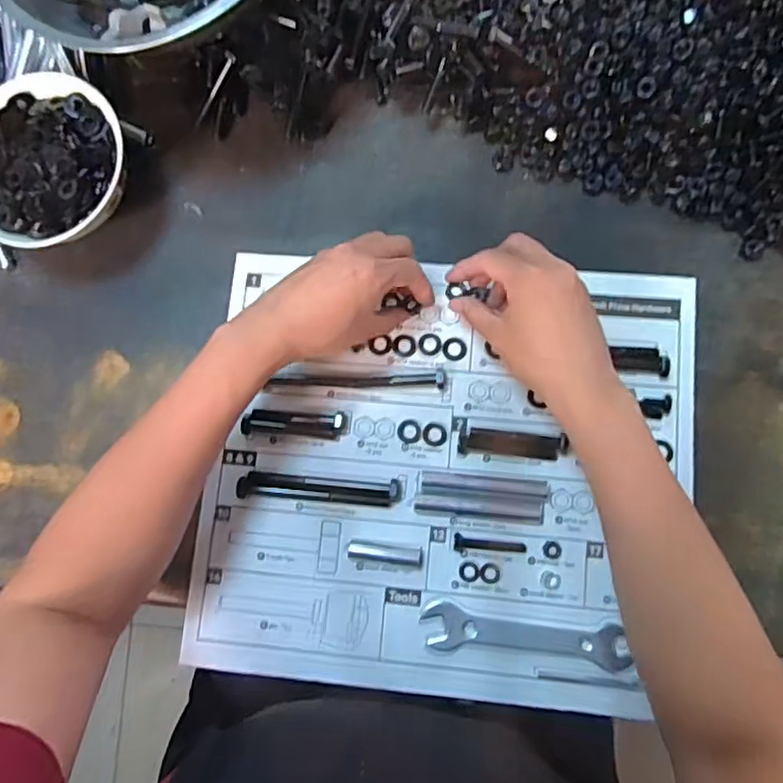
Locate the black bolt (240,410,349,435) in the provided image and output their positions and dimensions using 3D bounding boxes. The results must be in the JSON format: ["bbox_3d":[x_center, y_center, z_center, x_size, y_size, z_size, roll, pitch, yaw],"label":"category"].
[{"bbox_3d":[-0.077,0.024,0.493,0.080,0.014,0.019,0,81,5],"label":"black bolt"}]

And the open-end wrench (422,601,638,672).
[{"bbox_3d":[0.098,0.182,0.456,0.149,0.006,0.033,6,81,6],"label":"open-end wrench"}]

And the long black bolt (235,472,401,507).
[{"bbox_3d":[-0.056,0.076,0.481,0.123,0.013,0.020,2,81,5],"label":"long black bolt"}]

